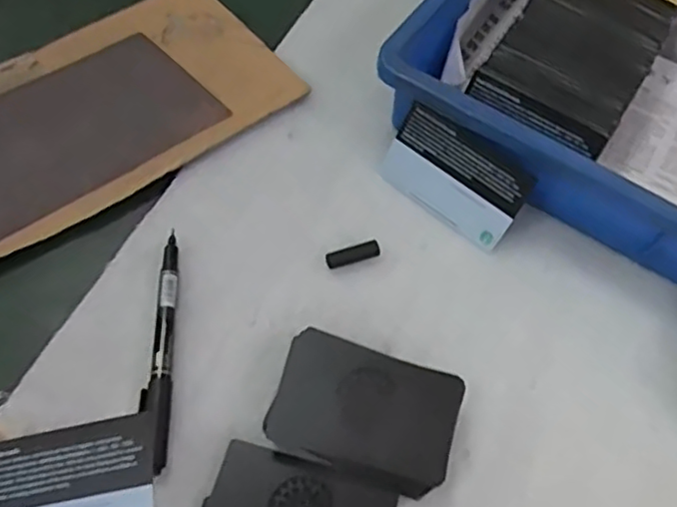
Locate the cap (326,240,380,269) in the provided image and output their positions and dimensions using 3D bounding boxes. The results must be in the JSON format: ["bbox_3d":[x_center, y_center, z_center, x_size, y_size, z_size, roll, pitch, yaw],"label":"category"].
[{"bbox_3d":[0.008,0.000,0.382,0.031,0.009,0.010,-12,62,-10],"label":"cap"}]

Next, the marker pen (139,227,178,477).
[{"bbox_3d":[-0.092,0.047,0.348,0.013,0.011,0.126,-1,61,-4],"label":"marker pen"}]

